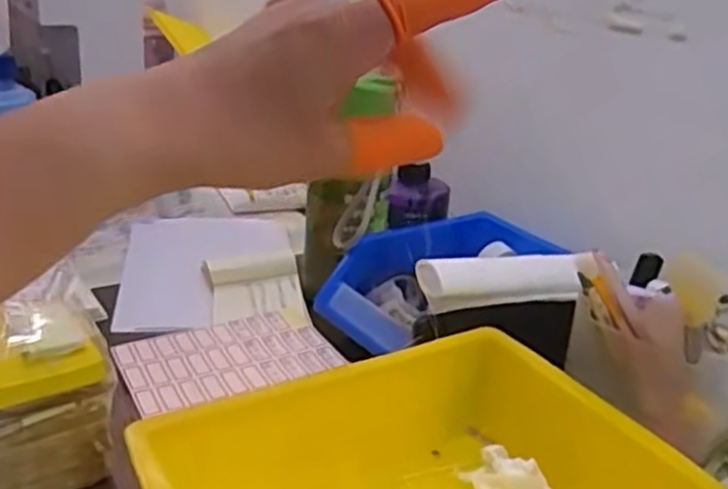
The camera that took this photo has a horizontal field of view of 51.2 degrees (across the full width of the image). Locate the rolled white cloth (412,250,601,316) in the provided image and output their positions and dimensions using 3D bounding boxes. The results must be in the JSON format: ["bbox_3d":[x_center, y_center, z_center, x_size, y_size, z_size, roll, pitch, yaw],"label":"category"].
[{"bbox_3d":[0.096,0.024,0.519,0.120,0.032,0.037,1,24,-10],"label":"rolled white cloth"}]

